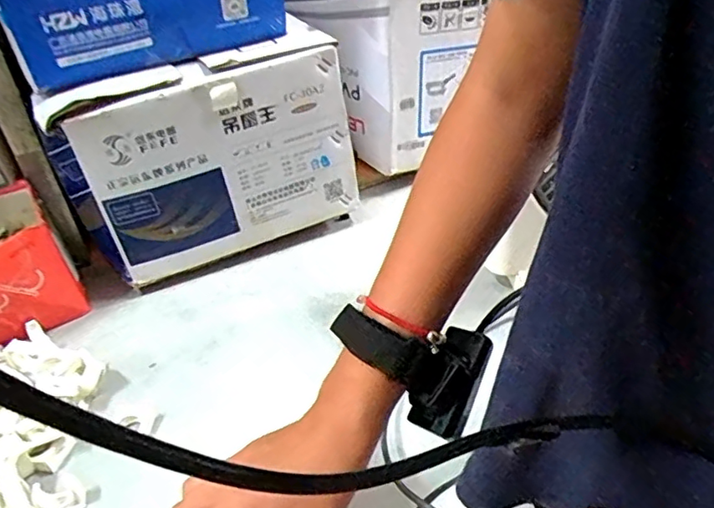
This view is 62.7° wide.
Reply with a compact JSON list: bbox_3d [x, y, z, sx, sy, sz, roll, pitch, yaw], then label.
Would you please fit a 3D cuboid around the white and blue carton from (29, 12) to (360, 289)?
[{"bbox_3d":[-0.165,-0.112,0.678,0.317,0.213,0.082,-20,36,-18],"label":"white and blue carton"}]

